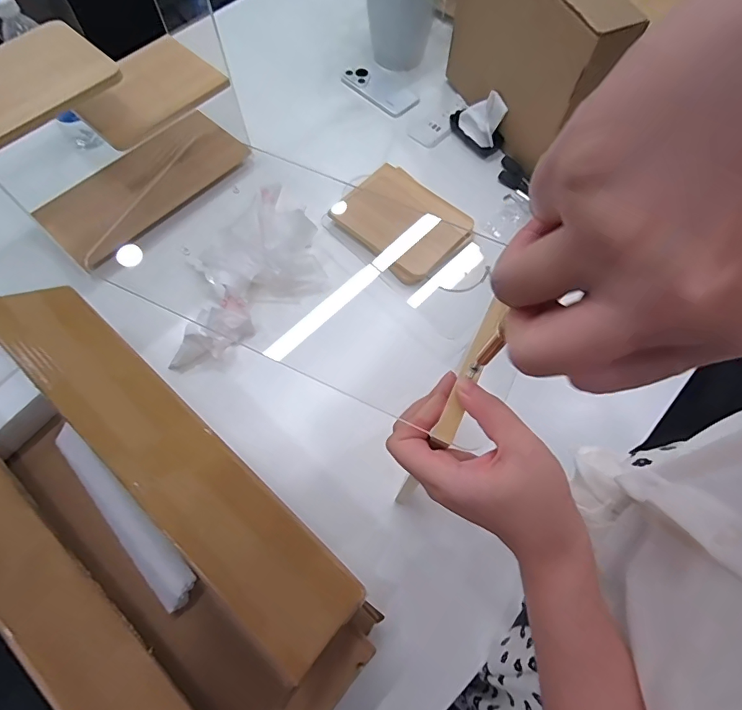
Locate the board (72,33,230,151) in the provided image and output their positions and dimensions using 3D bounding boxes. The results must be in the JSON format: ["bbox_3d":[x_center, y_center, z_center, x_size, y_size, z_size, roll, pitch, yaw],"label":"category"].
[{"bbox_3d":[-0.323,-0.381,0.644,0.148,0.017,0.185,41,71,16],"label":"board"}]

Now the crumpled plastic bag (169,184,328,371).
[{"bbox_3d":[-0.202,-0.128,0.651,0.270,0.067,0.187,-37,71,-16],"label":"crumpled plastic bag"}]

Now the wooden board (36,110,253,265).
[{"bbox_3d":[-0.361,-0.280,0.720,0.150,0.016,0.314,40,71,13],"label":"wooden board"}]

